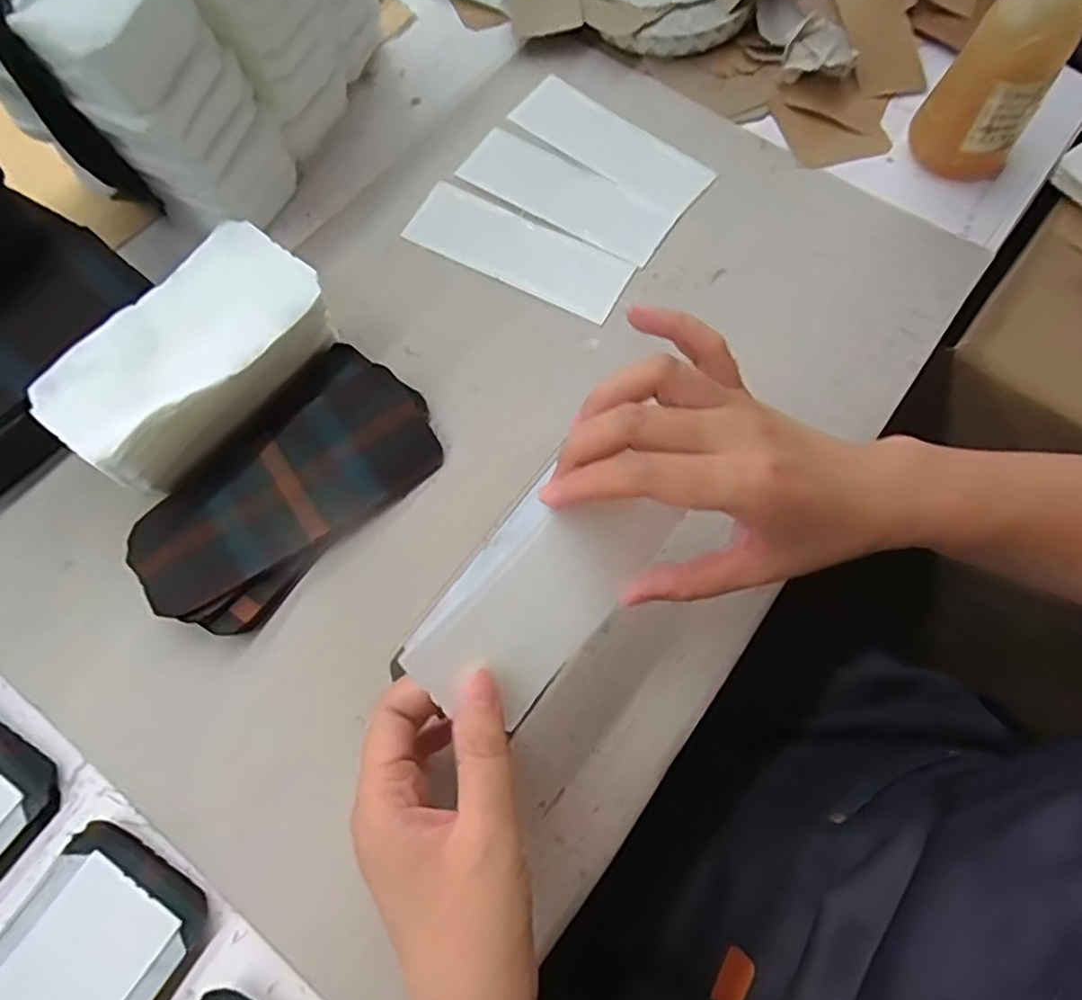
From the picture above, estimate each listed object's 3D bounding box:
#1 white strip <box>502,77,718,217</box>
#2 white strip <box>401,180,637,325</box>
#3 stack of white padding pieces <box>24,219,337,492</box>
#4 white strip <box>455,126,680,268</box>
[{"bbox_3d":[0.050,-0.252,0.473,0.144,0.004,0.052,36,74,10],"label":"white strip"},{"bbox_3d":[-0.015,-0.162,0.434,0.144,0.004,0.052,26,71,8],"label":"white strip"},{"bbox_3d":[-0.181,-0.071,0.366,0.088,0.053,0.148,37,72,13],"label":"stack of white padding pieces"},{"bbox_3d":[0.018,-0.208,0.453,0.146,0.004,0.055,30,72,10],"label":"white strip"}]

